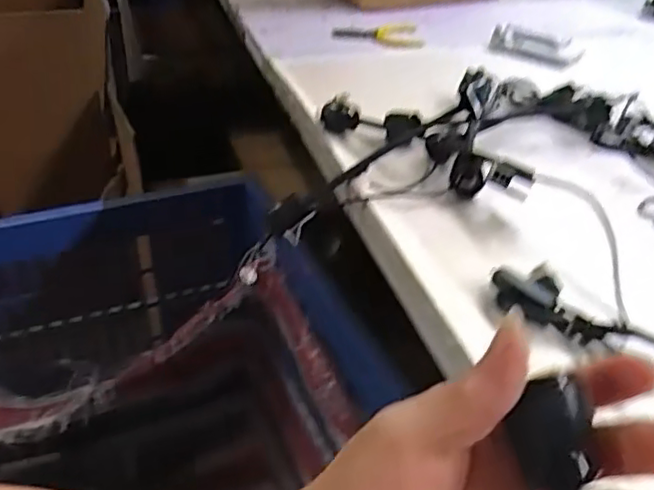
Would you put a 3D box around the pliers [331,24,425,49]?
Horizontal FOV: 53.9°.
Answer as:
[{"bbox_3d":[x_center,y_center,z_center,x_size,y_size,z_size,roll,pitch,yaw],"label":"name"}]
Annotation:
[{"bbox_3d":[0.068,-0.285,0.872,0.117,0.016,0.070,1,35,-4],"label":"pliers"}]

